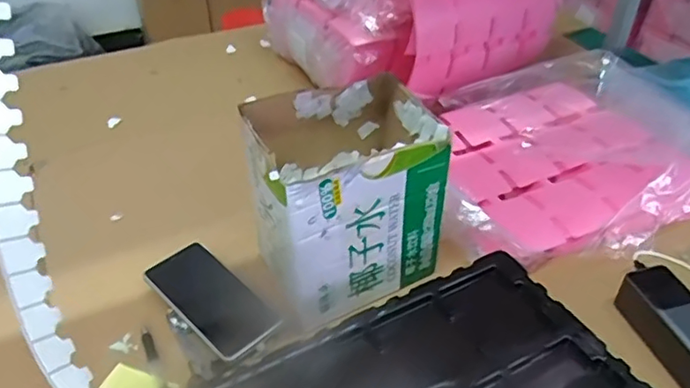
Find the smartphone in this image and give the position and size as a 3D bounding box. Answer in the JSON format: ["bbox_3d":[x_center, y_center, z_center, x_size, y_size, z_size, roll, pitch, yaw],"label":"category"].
[{"bbox_3d":[-0.147,0.115,0.656,0.158,0.010,0.080,37,54,26],"label":"smartphone"}]

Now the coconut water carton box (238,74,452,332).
[{"bbox_3d":[-0.001,-0.004,0.638,0.183,0.175,0.167,-15,43,-18],"label":"coconut water carton box"}]

